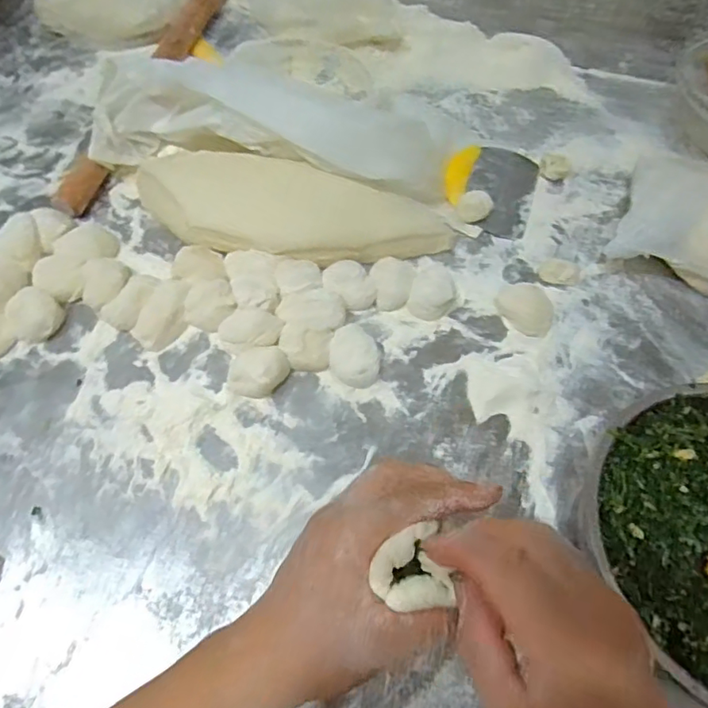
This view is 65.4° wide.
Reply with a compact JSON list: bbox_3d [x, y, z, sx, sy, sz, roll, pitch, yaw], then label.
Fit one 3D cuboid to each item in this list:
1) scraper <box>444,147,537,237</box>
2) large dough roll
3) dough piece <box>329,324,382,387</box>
[{"bbox_3d":[0.176,-0.216,0.708,0.112,0.014,0.145,18,62,6],"label":"scraper"},{"bbox_3d":[-0.075,-0.159,0.635,0.382,0.058,0.115,10,62,2],"label":"large dough roll"},{"bbox_3d":[0.000,0.005,0.562,0.047,0.045,0.060,0,62,-4],"label":"dough piece"}]

